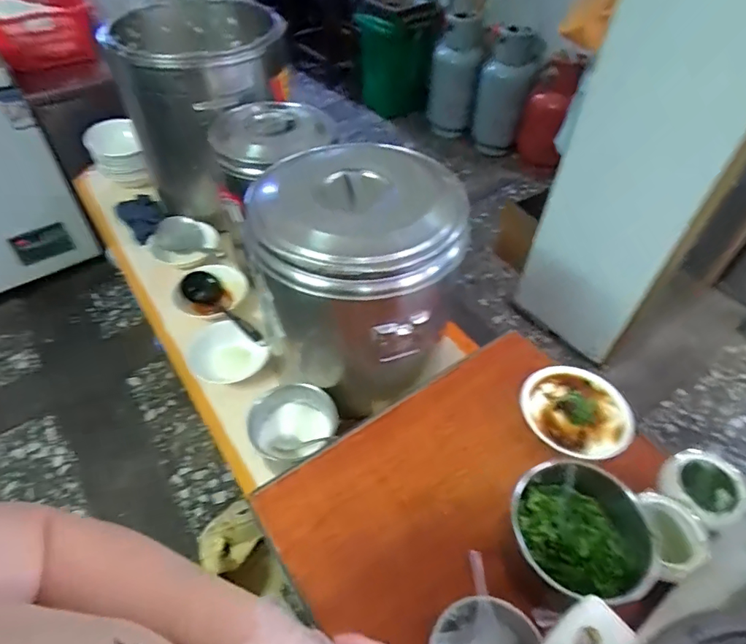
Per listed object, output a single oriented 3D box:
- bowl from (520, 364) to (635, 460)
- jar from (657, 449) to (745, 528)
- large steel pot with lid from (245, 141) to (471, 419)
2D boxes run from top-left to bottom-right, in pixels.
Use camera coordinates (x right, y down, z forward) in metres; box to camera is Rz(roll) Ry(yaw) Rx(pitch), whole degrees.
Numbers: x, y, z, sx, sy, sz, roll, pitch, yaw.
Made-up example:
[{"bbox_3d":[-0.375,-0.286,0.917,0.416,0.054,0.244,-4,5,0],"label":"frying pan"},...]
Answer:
[{"bbox_3d":[0.342,0.144,0.802,0.174,0.040,0.177,1,49,-1],"label":"bowl"},{"bbox_3d":[0.501,0.257,0.726,0.112,0.062,0.103,1,49,-1],"label":"jar"},{"bbox_3d":[-0.026,-0.076,0.902,0.308,0.386,0.327,1,49,-1],"label":"large steel pot with lid"}]

